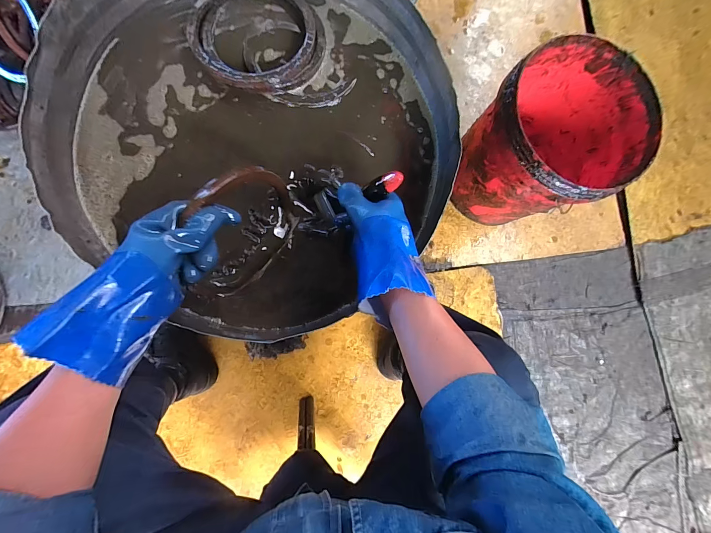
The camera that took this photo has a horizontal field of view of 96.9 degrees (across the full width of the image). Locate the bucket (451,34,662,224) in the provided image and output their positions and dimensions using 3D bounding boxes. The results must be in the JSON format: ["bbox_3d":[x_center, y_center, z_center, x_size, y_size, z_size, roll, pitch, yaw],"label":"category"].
[{"bbox_3d":[0.415,-0.280,0.715,0.297,0.272,0.325,1,85,-7],"label":"bucket"}]

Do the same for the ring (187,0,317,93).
[{"bbox_3d":[-0.162,-0.377,0.502,0.191,0.033,0.205,1,85,-7],"label":"ring"}]

